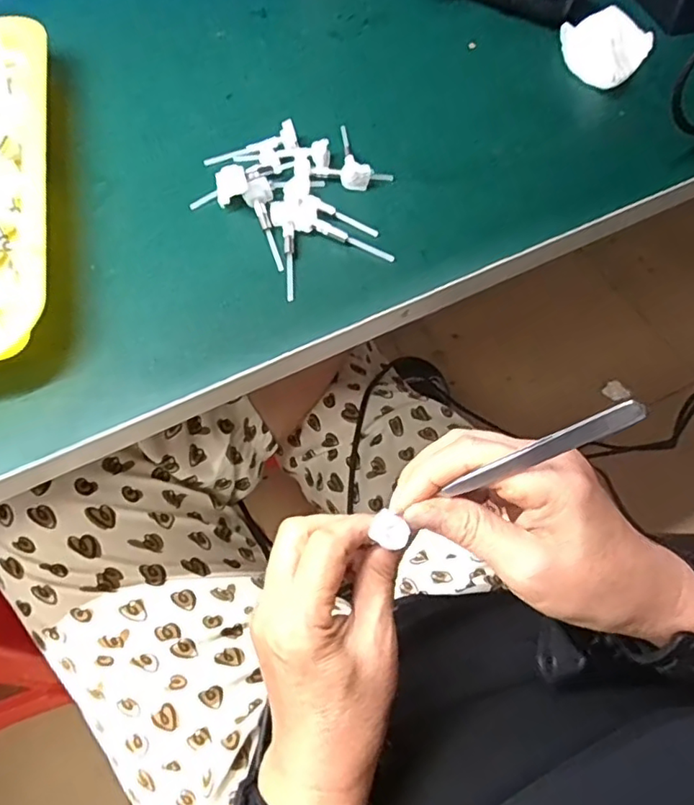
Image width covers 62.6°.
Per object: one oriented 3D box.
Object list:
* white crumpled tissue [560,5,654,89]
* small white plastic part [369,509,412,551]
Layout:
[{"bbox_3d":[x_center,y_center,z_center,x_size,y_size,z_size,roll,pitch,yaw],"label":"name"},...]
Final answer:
[{"bbox_3d":[0.195,-0.258,0.419,0.063,0.017,0.069,-23,63,-10],"label":"white crumpled tissue"},{"bbox_3d":[0.022,0.064,0.283,0.019,0.007,0.015,30,68,15],"label":"small white plastic part"}]

